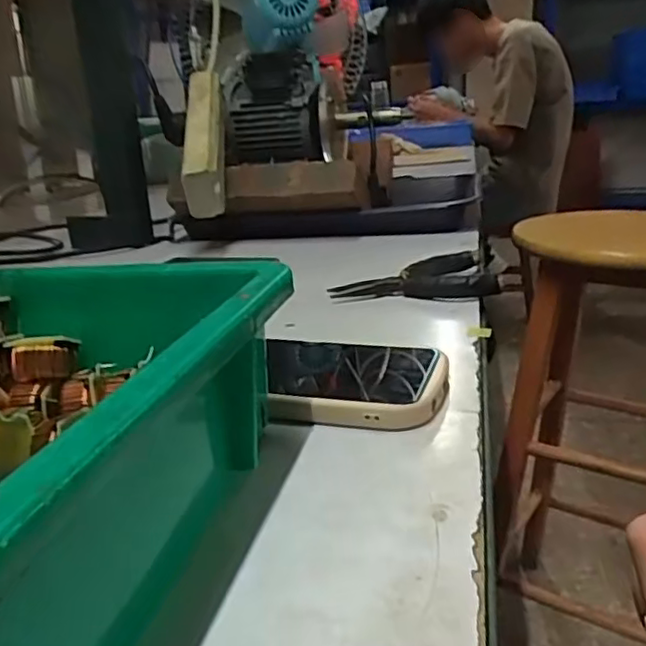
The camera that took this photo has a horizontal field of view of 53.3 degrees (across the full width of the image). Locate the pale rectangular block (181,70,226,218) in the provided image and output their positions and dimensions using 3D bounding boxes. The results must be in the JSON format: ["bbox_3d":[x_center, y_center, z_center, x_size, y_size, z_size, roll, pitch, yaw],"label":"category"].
[{"bbox_3d":[-0.128,-0.207,0.706,0.040,0.060,0.193,-4,55,-2],"label":"pale rectangular block"}]

